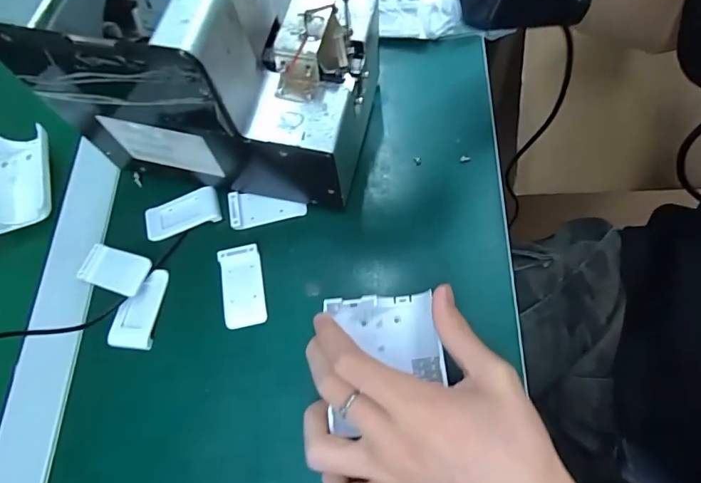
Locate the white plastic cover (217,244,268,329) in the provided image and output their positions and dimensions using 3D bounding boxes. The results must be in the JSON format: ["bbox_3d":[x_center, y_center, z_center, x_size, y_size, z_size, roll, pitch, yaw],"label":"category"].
[{"bbox_3d":[-0.075,0.030,0.297,0.028,0.006,0.055,-12,69,1],"label":"white plastic cover"}]

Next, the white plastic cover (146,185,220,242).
[{"bbox_3d":[-0.126,-0.022,0.321,0.056,0.009,0.028,-18,69,-1],"label":"white plastic cover"}]

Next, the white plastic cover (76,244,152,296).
[{"bbox_3d":[-0.169,0.019,0.307,0.056,0.006,0.028,13,67,22],"label":"white plastic cover"}]

